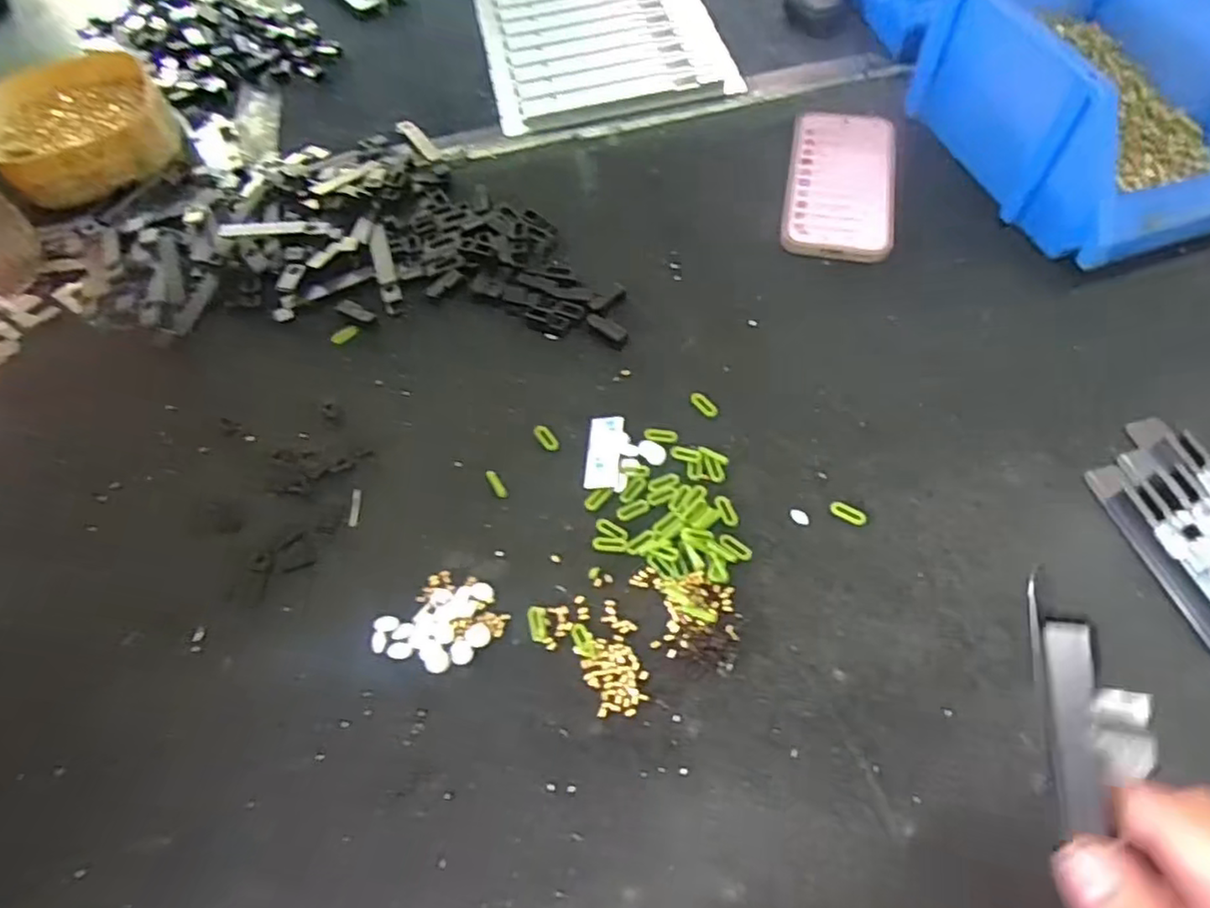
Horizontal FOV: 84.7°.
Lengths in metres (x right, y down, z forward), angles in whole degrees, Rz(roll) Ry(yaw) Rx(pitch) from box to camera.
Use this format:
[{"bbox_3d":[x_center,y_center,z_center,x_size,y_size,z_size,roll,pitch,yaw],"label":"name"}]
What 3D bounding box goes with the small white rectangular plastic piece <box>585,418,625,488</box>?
[{"bbox_3d":[0.000,-0.002,0.416,0.021,0.004,0.051,3,61,6],"label":"small white rectangular plastic piece"}]

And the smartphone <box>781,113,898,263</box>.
[{"bbox_3d":[0.188,-0.216,0.527,0.081,0.013,0.159,8,62,9],"label":"smartphone"}]

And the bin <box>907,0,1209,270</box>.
[{"bbox_3d":[0.348,-0.267,0.481,0.151,0.110,0.264,-16,61,-5],"label":"bin"}]

